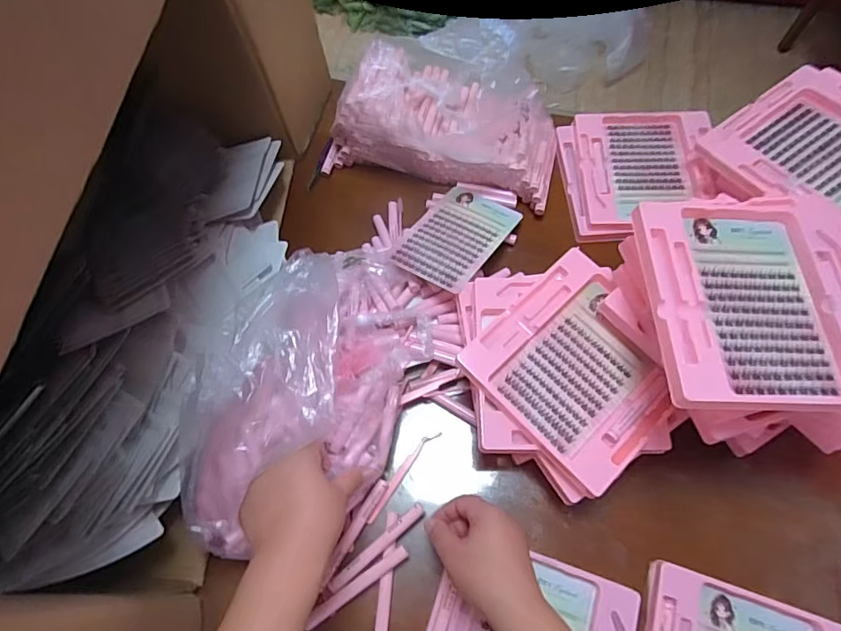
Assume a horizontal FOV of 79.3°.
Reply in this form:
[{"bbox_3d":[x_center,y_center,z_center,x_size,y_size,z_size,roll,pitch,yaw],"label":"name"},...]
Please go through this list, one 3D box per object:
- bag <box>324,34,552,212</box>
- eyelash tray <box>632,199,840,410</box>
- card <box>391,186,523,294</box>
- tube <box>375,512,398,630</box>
[{"bbox_3d":[0.042,-0.276,0.700,0.313,0.112,0.179,18,67,11],"label":"bag"},{"bbox_3d":[0.291,-0.020,0.441,0.191,0.018,0.200,0,64,-6],"label":"eyelash tray"},{"bbox_3d":[0.048,-0.104,0.655,0.105,0.005,0.170,28,56,20],"label":"card"},{"bbox_3d":[-0.035,0.266,0.515,0.014,0.007,0.123,4,65,5],"label":"tube"}]

